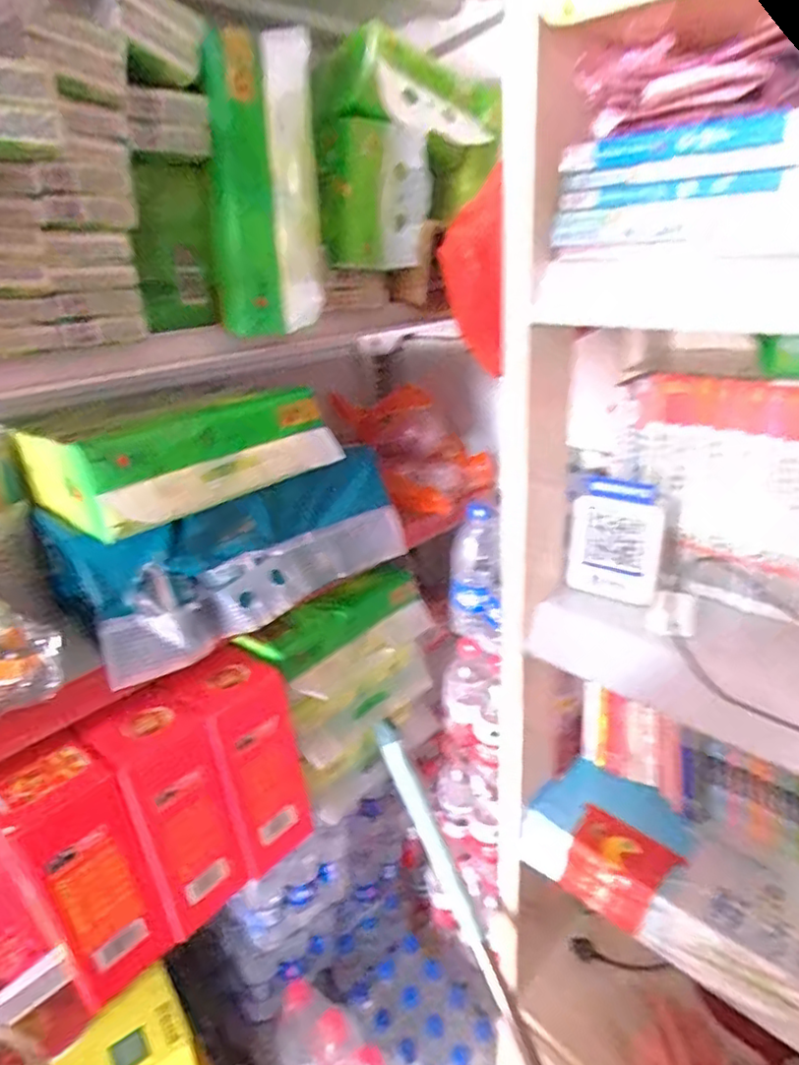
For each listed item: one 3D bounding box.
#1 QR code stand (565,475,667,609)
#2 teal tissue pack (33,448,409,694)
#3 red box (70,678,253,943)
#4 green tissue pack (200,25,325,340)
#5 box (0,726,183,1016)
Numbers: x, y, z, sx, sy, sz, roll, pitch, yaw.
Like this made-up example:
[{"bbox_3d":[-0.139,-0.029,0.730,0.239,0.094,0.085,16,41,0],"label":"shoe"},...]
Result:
[{"bbox_3d":[0.237,0.009,0.688,0.099,0.125,0.033,15,30,34],"label":"QR code stand"},{"bbox_3d":[-0.213,0.007,0.777,0.406,0.142,0.251,-24,32,-38],"label":"teal tissue pack"},{"bbox_3d":[-0.264,0.319,0.721,0.114,0.250,0.117,-24,32,-38],"label":"red box"},{"bbox_3d":[-0.138,-0.341,0.631,0.113,0.261,0.074,-6,25,-7],"label":"green tissue pack"},{"bbox_3d":[-0.333,0.360,0.660,0.124,0.257,0.112,15,30,33],"label":"box"}]

